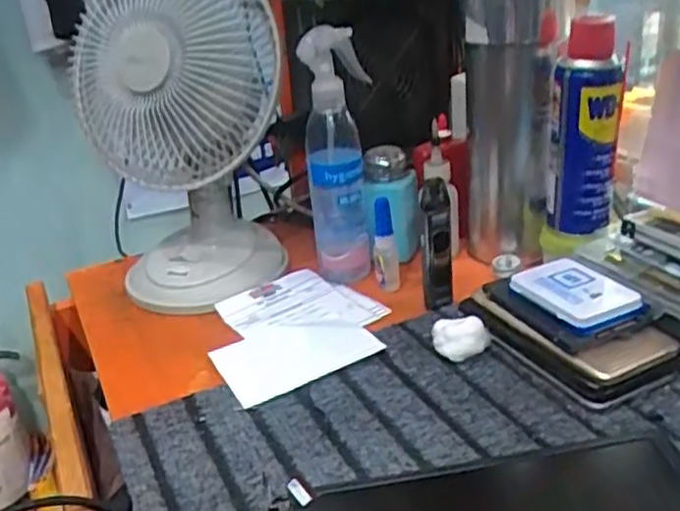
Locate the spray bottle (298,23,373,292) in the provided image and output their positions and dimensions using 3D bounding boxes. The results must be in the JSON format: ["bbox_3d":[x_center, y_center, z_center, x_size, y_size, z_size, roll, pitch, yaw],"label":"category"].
[{"bbox_3d":[-0.001,-0.088,0.634,0.054,0.214,0.068,-1,26,12],"label":"spray bottle"}]

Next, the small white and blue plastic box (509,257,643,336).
[{"bbox_3d":[0.164,0.026,0.500,0.064,0.013,0.076,-15,27,-21],"label":"small white and blue plastic box"}]

